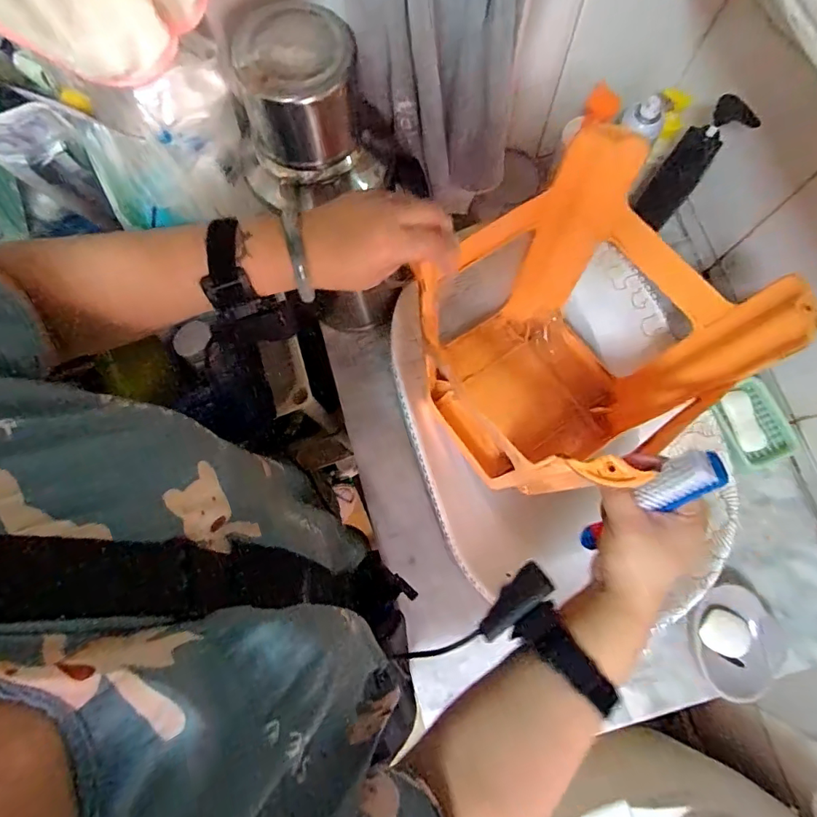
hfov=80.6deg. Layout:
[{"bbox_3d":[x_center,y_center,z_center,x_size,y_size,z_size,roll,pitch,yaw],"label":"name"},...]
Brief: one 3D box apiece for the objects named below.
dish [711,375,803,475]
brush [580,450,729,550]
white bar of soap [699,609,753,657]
[{"bbox_3d":[0.475,0.023,0.667,0.085,0.028,0.114,-21,80,-5],"label":"dish"},{"bbox_3d":[0.187,0.080,0.394,0.035,0.148,0.027,37,50,6],"label":"brush"},{"bbox_3d":[0.395,0.280,0.599,0.072,0.018,0.049,19,79,3],"label":"white bar of soap"}]

